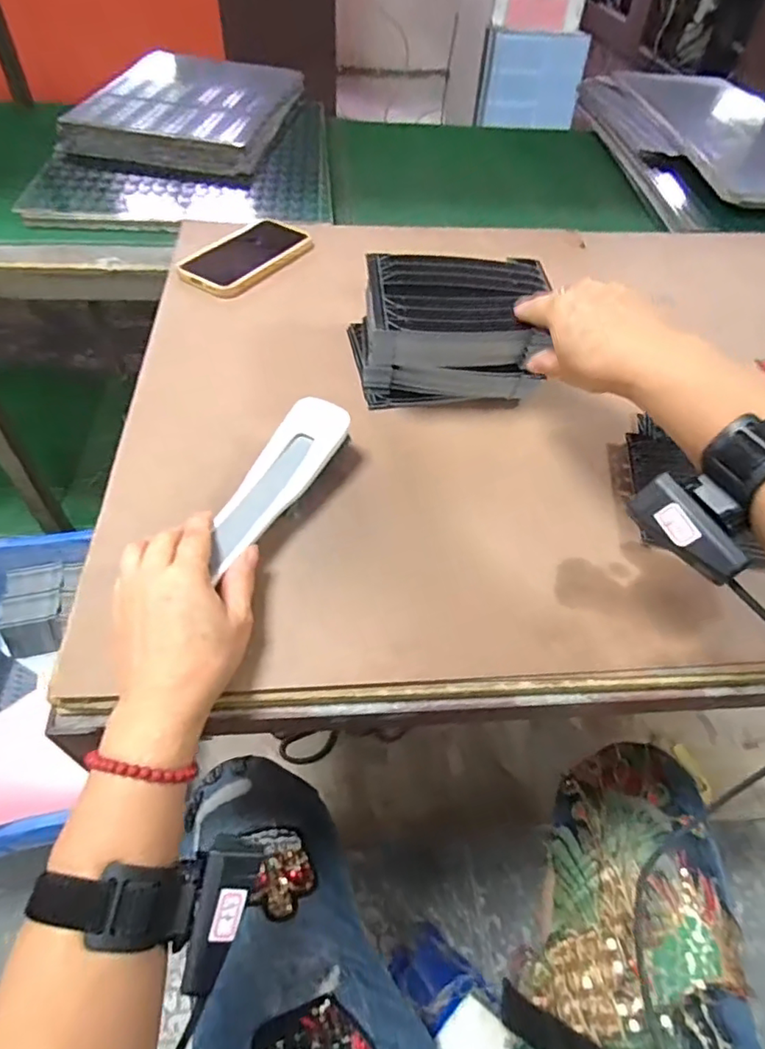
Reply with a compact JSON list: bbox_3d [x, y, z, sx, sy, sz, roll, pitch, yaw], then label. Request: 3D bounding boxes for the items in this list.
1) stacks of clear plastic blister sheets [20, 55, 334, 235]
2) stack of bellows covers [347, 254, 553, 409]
[{"bbox_3d":[-0.292,-0.645,0.938,0.415,0.082,0.601,0,52,-4],"label":"stacks of clear plastic blister sheets"},{"bbox_3d":[0.062,-0.179,0.534,0.166,0.094,0.109,-4,50,-7],"label":"stack of bellows covers"}]

